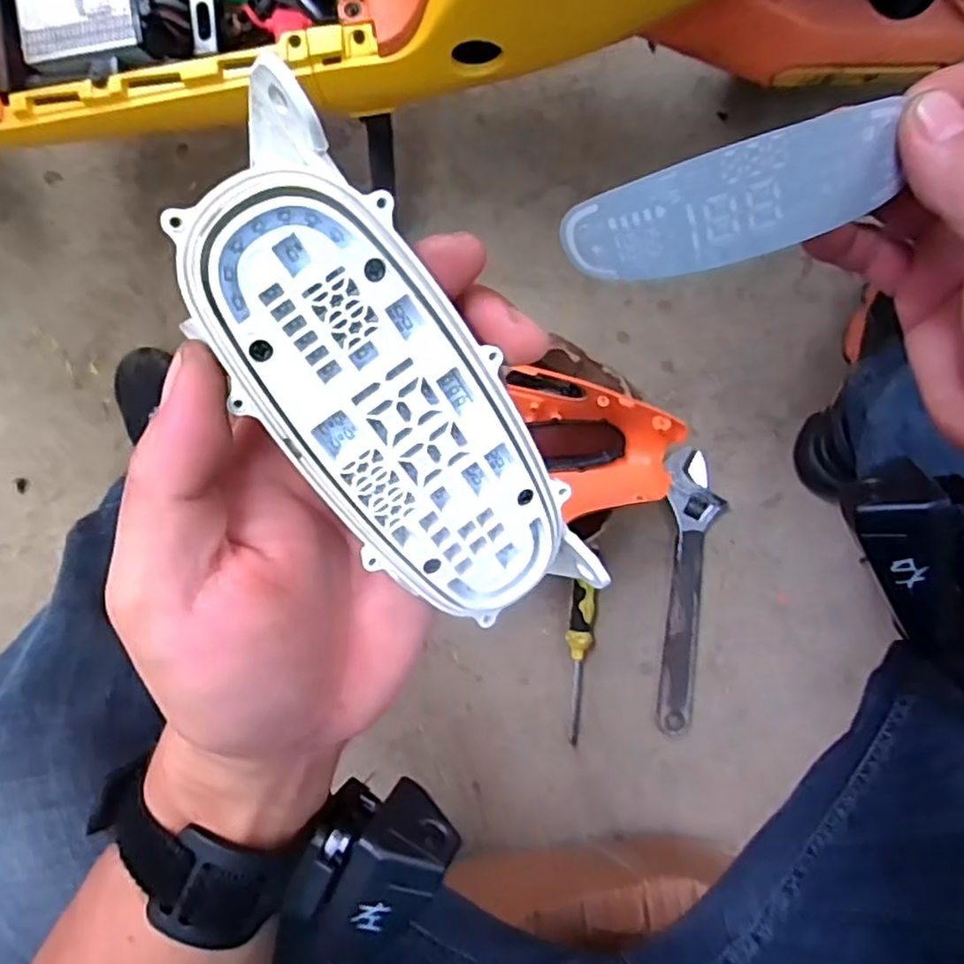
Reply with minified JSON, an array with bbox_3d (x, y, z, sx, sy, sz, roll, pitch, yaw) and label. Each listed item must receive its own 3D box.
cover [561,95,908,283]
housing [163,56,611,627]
[{"bbox_3d":[0.080,-0.092,0.229,0.103,0.040,0.006,-9,46,18],"label":"cover"},{"bbox_3d":[-0.022,-0.018,0.169,0.051,0.014,0.139,-38,115,-6],"label":"housing"}]

